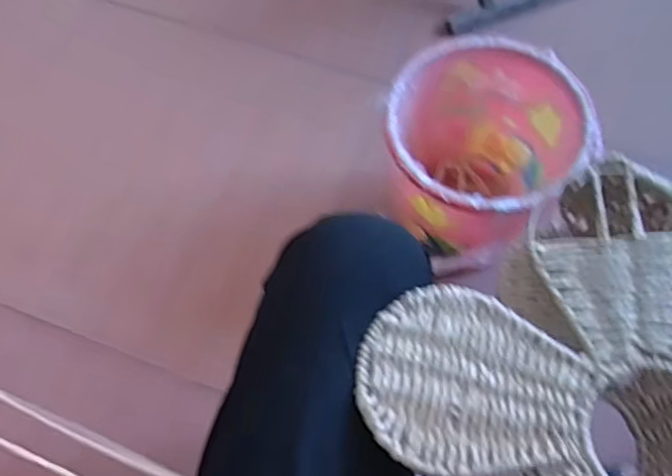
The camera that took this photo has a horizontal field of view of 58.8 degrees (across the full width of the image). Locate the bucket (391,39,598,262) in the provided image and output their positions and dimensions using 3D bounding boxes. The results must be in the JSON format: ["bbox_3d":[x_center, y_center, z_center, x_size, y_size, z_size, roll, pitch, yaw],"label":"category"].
[{"bbox_3d":[0.180,-0.101,0.827,0.240,0.269,0.226,0,66,1],"label":"bucket"}]

